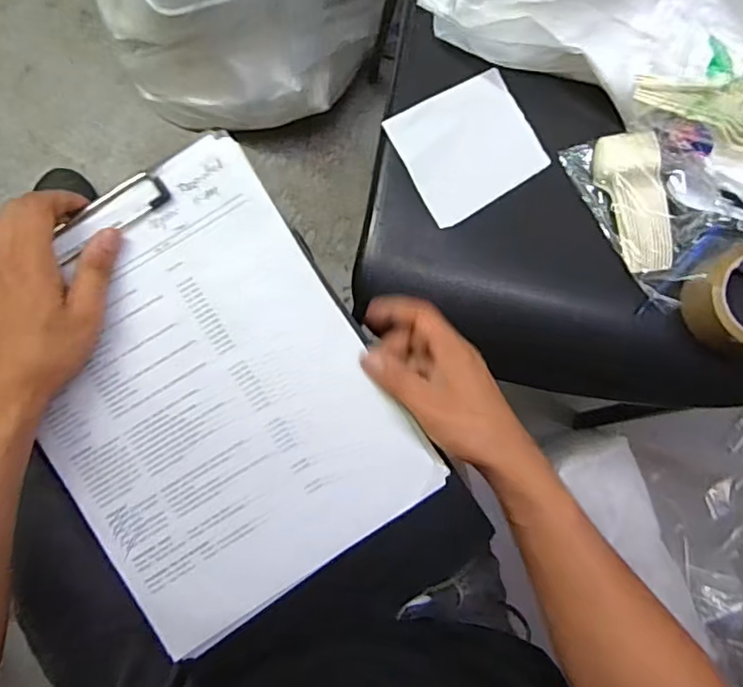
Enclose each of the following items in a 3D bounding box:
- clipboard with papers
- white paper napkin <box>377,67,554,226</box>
[{"bbox_3d":[-0.114,0.036,0.381,0.223,0.019,0.284,-34,92,-7],"label":"clipboard with papers"},{"bbox_3d":[0.095,-0.192,0.542,0.144,0.007,0.112,-33,91,-18],"label":"white paper napkin"}]

